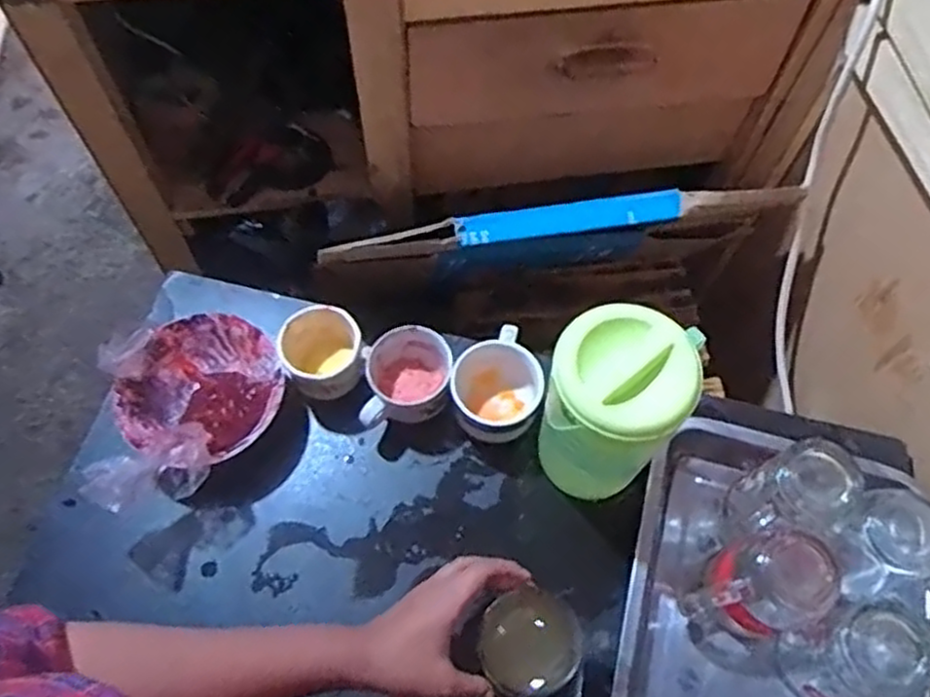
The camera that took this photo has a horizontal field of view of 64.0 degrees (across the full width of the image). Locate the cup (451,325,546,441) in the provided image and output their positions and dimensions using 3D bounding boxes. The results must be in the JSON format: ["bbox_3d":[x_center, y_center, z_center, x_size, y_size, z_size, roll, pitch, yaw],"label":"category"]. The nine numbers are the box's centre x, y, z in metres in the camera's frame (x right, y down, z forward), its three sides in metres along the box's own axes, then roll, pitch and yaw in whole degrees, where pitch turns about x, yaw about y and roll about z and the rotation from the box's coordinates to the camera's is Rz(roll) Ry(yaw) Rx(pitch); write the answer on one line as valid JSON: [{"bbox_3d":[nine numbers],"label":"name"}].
[{"bbox_3d":[0.032,0.039,0.719,0.082,0.062,0.102,19,66,10],"label":"cup"}]

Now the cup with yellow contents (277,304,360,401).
[{"bbox_3d":[-0.137,0.008,0.728,0.074,0.066,0.076,0,65,1],"label":"cup with yellow contents"}]

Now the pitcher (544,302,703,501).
[{"bbox_3d":[0.120,0.050,0.629,0.105,0.181,0.099,10,65,5],"label":"pitcher"}]

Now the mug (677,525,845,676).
[{"bbox_3d":[0.245,0.210,0.612,0.094,0.118,0.091,0,65,1],"label":"mug"}]

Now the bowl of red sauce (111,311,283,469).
[{"bbox_3d":[-0.247,0.041,0.708,0.142,0.070,0.145,0,65,1],"label":"bowl of red sauce"}]

